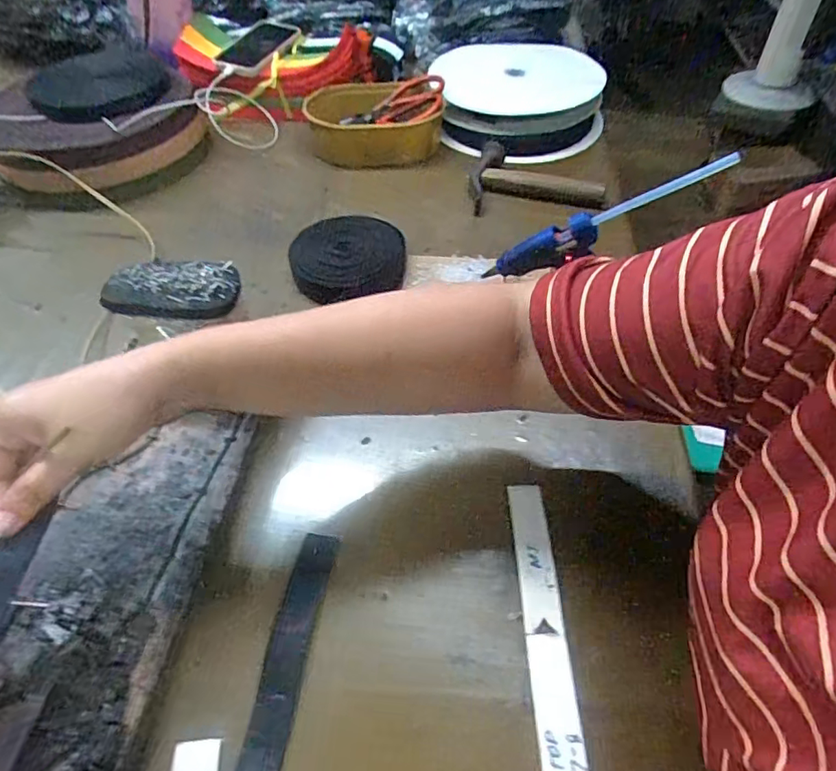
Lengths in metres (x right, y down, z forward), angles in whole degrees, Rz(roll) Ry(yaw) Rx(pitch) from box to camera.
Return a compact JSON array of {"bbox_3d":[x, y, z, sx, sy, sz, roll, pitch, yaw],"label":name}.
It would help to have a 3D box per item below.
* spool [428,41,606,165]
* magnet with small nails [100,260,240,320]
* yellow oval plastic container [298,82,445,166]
[{"bbox_3d":[0.159,-0.443,0.844,0.257,0.081,0.283,-4,51,0],"label":"spool"},{"bbox_3d":[-0.189,-0.073,0.416,0.100,0.023,0.049,2,51,5],"label":"magnet with small nails"},{"bbox_3d":[-0.059,-0.376,0.770,0.187,0.079,0.149,-3,51,1],"label":"yellow oval plastic container"}]

